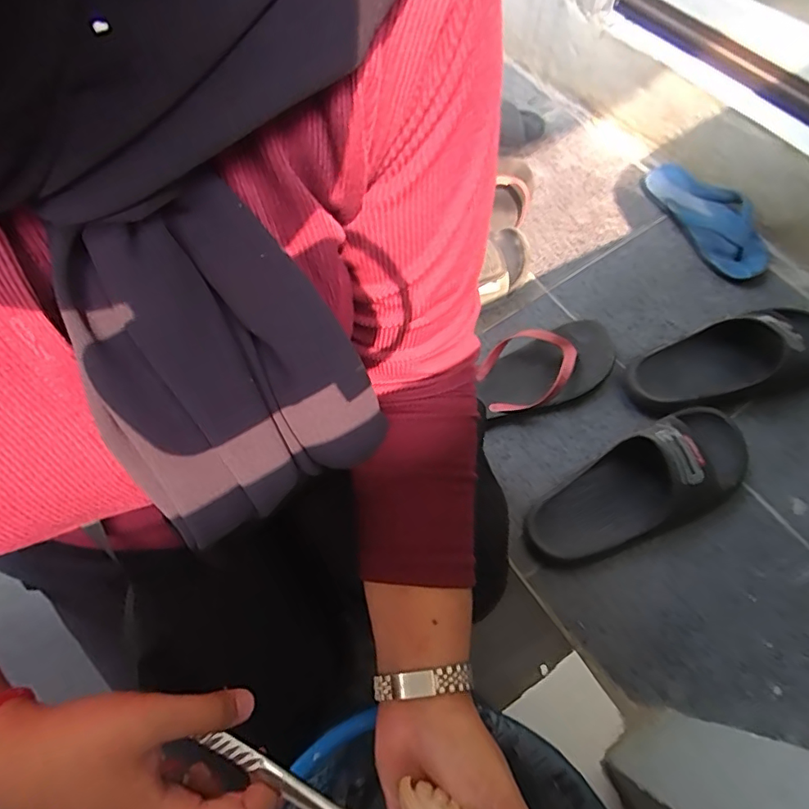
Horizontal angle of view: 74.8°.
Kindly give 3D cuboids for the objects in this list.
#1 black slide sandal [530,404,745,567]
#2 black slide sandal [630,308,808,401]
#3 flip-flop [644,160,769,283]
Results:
[{"bbox_3d":[0.287,0.094,0.622,0.268,0.074,0.110,-28,66,-10],"label":"black slide sandal"},{"bbox_3d":[0.443,-0.059,0.692,0.284,0.069,0.108,-18,65,-6],"label":"black slide sandal"},{"bbox_3d":[0.471,-0.295,0.826,0.088,0.038,0.242,-23,66,-8],"label":"flip-flop"}]

